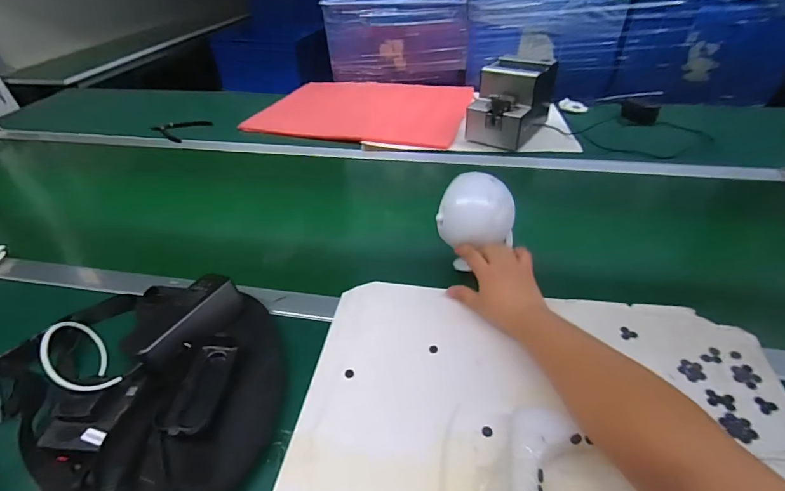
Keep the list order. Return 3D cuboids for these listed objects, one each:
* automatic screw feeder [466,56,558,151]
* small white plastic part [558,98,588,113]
[{"bbox_3d":[0.262,-0.321,0.866,0.125,0.139,0.186,25,47,28],"label":"automatic screw feeder"},{"bbox_3d":[0.462,-0.357,1.000,0.070,0.021,0.026,25,47,30],"label":"small white plastic part"}]

